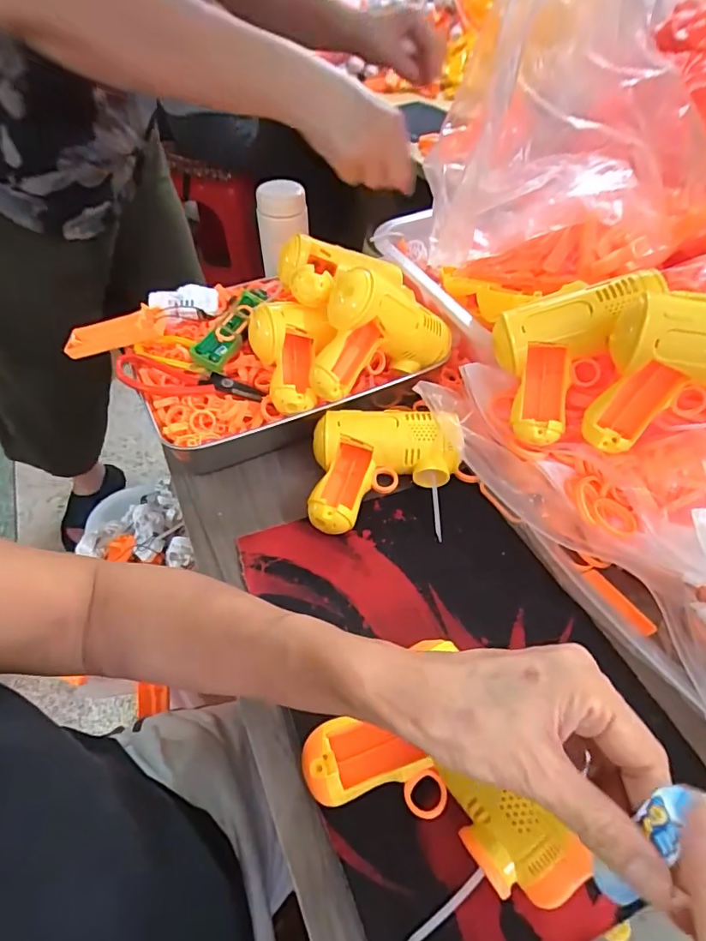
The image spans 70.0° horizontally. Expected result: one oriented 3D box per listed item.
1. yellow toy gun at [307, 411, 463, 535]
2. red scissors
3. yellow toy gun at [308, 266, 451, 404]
[{"bbox_3d":[0.029,0.002,0.449,0.129,0.060,0.107,1,49,2],"label":"yellow toy gun"},{"bbox_3d":[-0.164,-0.088,0.493,0.148,0.016,0.044,6,49,7],"label":"red scissors"},{"bbox_3d":[0.020,-0.136,0.477,0.155,0.096,0.065,-26,53,-20],"label":"yellow toy gun"}]

